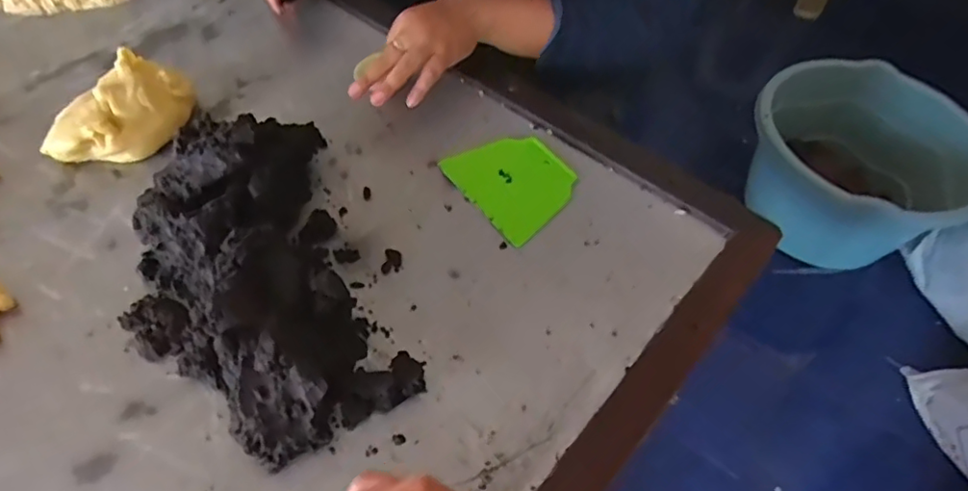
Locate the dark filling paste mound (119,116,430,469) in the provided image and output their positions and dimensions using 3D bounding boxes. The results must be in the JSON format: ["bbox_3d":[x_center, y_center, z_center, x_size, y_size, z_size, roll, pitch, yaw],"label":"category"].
[{"bbox_3d":[-0.189,0.016,0.486,0.202,0.077,0.305,-23,59,-20],"label":"dark filling paste mound"}]

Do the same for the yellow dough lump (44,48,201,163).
[{"bbox_3d":[-0.352,-0.126,0.584,0.085,0.061,0.135,29,57,16],"label":"yellow dough lump"}]

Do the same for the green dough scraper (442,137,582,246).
[{"bbox_3d":[0.035,-0.066,0.607,0.107,0.010,0.125,-29,57,-21],"label":"green dough scraper"}]

